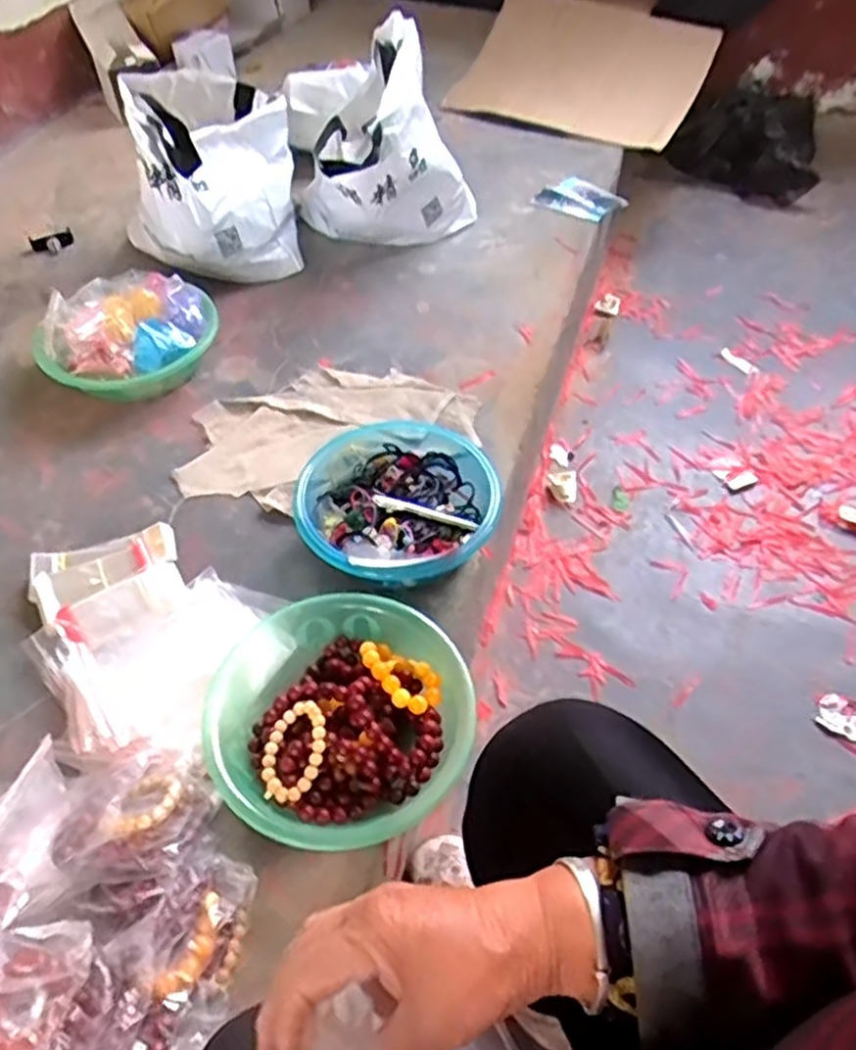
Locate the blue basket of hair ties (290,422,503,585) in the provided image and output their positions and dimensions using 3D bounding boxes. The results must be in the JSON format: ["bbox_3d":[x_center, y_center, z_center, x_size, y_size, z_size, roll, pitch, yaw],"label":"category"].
[{"bbox_3d":[-0.041,-0.026,0.886,0.242,0.078,0.246,0,51,0],"label":"blue basket of hair ties"}]

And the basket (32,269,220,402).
[{"bbox_3d":[-0.424,-0.263,1.049,0.233,0.112,0.198,13,52,10],"label":"basket"}]

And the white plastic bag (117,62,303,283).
[{"bbox_3d":[-0.357,-0.580,1.221,0.275,0.246,0.303,-9,52,-8],"label":"white plastic bag"}]

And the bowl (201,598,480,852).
[{"bbox_3d":[-0.080,0.186,0.719,0.245,0.066,0.241,0,51,0],"label":"bowl"}]

